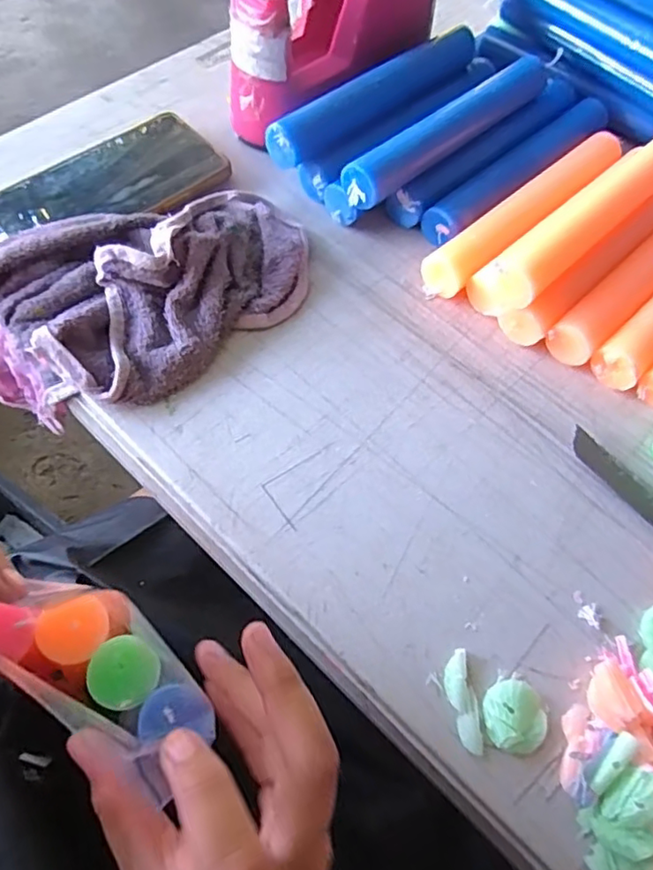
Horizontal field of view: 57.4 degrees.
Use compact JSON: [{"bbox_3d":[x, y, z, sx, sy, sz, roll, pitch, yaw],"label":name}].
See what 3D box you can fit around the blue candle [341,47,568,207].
[{"bbox_3d":[0.102,-0.224,0.418,0.232,0.025,0.025,-40,72,-21],"label":"blue candle"}]

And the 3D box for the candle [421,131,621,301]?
[{"bbox_3d":[0.143,-0.155,0.416,0.202,0.026,0.033,-39,72,-21],"label":"candle"}]

